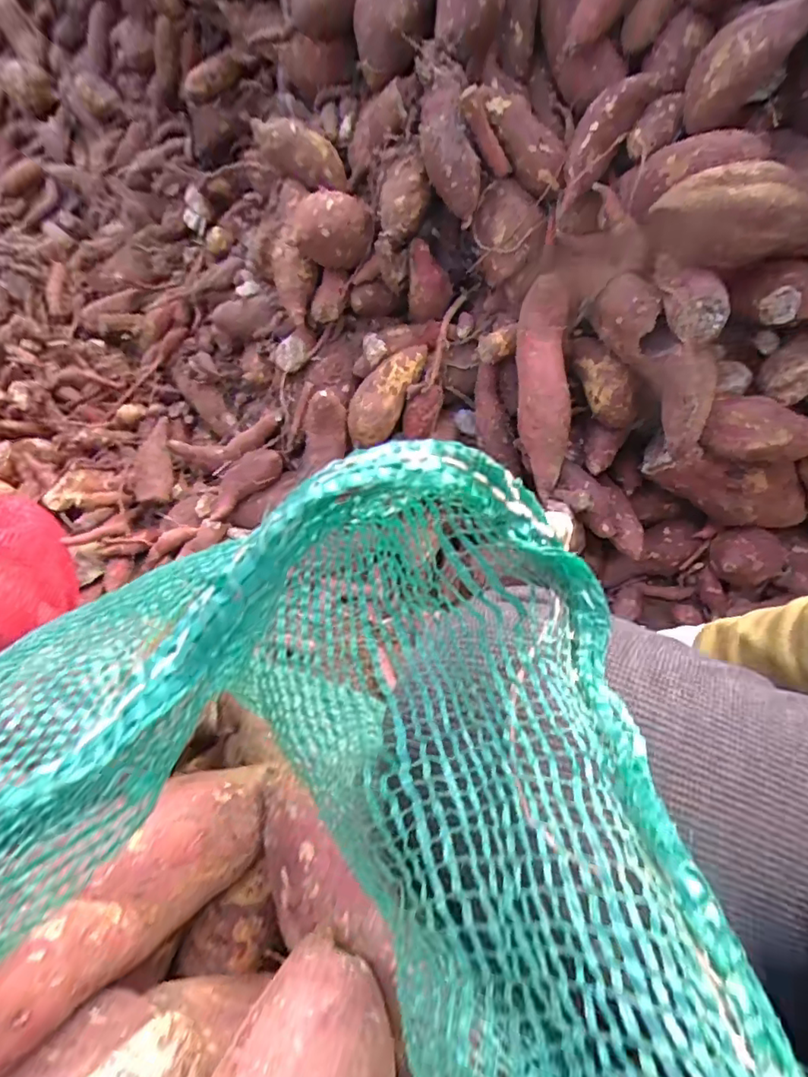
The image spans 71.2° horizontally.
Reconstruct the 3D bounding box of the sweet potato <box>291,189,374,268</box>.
[{"bbox_3d":[-0.071,-0.307,0.565,0.079,0.063,0.056,-9,60,-1],"label":"sweet potato"}]

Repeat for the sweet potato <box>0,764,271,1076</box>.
[{"bbox_3d":[-0.102,0.133,0.201,0.039,0.033,0.136,27,22,18],"label":"sweet potato"}]

